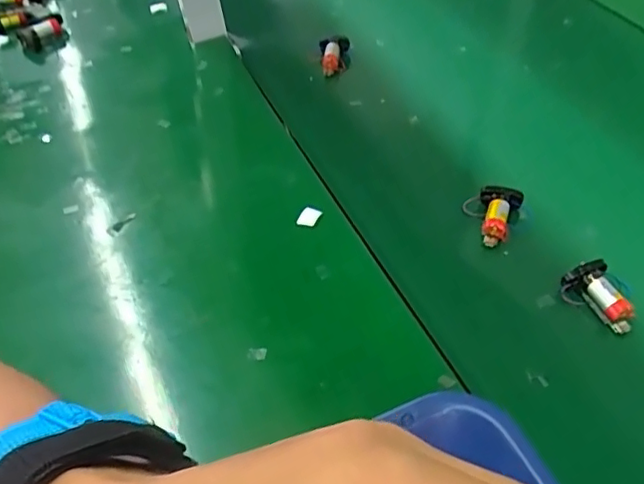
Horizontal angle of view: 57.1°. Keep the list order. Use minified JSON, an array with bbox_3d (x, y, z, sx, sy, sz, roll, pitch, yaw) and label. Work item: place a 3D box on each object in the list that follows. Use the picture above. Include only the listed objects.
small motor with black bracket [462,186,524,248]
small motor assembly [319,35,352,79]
[{"bbox_3d":[0.132,-0.025,0.470,0.040,0.022,0.050,20,52,21],"label":"small motor with black bracket"},{"bbox_3d":[0.015,-0.202,0.639,0.032,0.016,0.054,-3,48,2],"label":"small motor assembly"}]

